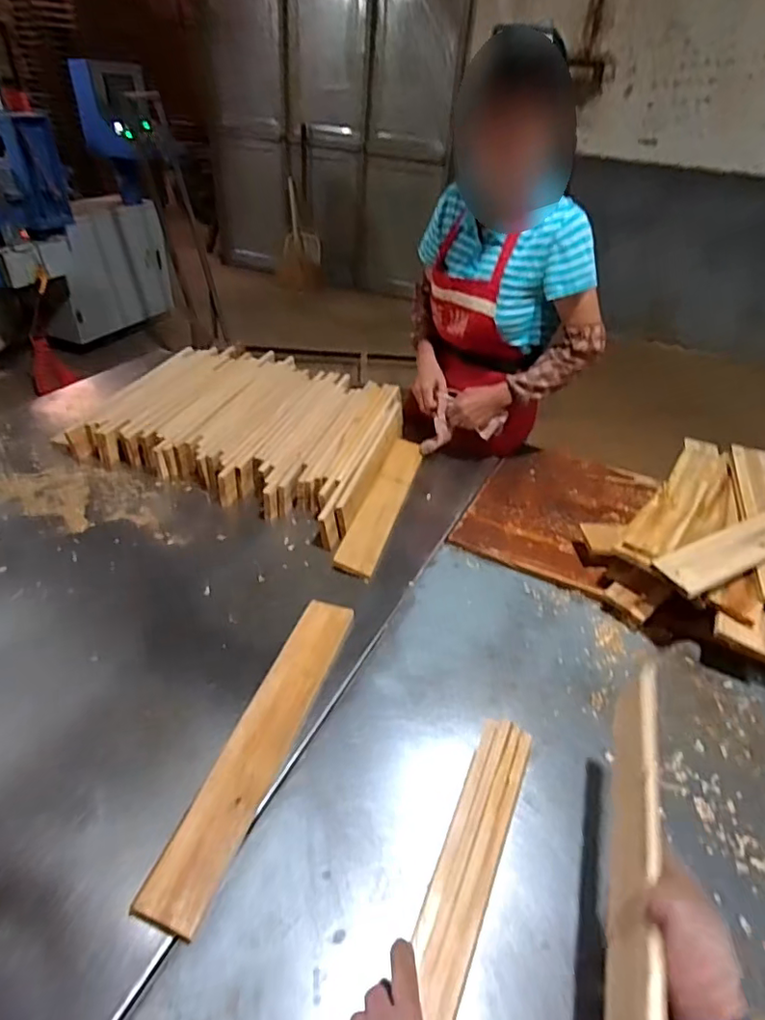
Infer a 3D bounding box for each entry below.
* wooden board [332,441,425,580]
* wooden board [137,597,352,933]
[{"bbox_3d":[0.007,-0.024,1.243,0.081,0.013,0.482,22,39,3],"label":"wooden board"},{"bbox_3d":[-0.162,0.312,0.791,0.085,0.023,0.489,13,35,11],"label":"wooden board"}]

